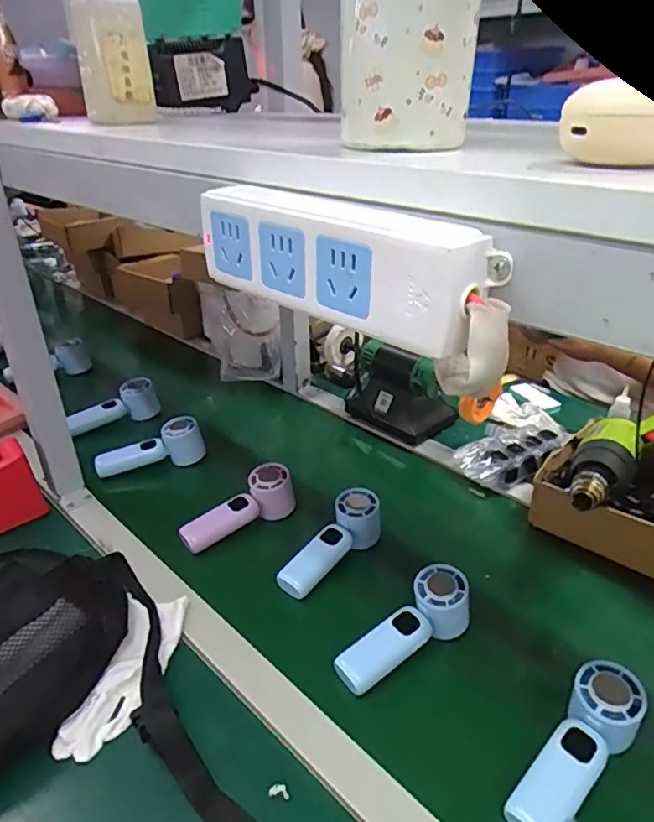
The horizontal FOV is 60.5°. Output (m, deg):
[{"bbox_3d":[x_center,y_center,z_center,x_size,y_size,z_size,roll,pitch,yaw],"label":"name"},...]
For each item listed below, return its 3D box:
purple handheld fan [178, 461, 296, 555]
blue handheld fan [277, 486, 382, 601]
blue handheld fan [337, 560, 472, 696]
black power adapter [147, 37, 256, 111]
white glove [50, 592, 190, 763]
[{"bbox_3d":[-0.114,0.131,0.727,0.156,0.059,0.048,-31,39,-21],"label":"purple handheld fan"},{"bbox_3d":[0.006,0.163,0.671,0.054,0.055,0.158,25,51,37],"label":"blue handheld fan"},{"bbox_3d":[0.079,0.223,0.562,0.157,0.057,0.052,-32,40,-20],"label":"blue handheld fan"},{"bbox_3d":[-0.164,-0.439,0.731,0.023,0.085,0.169,9,30,43],"label":"black power adapter"},{"bbox_3d":[-0.191,0.249,0.546,0.066,0.025,0.171,4,29,7],"label":"white glove"}]

